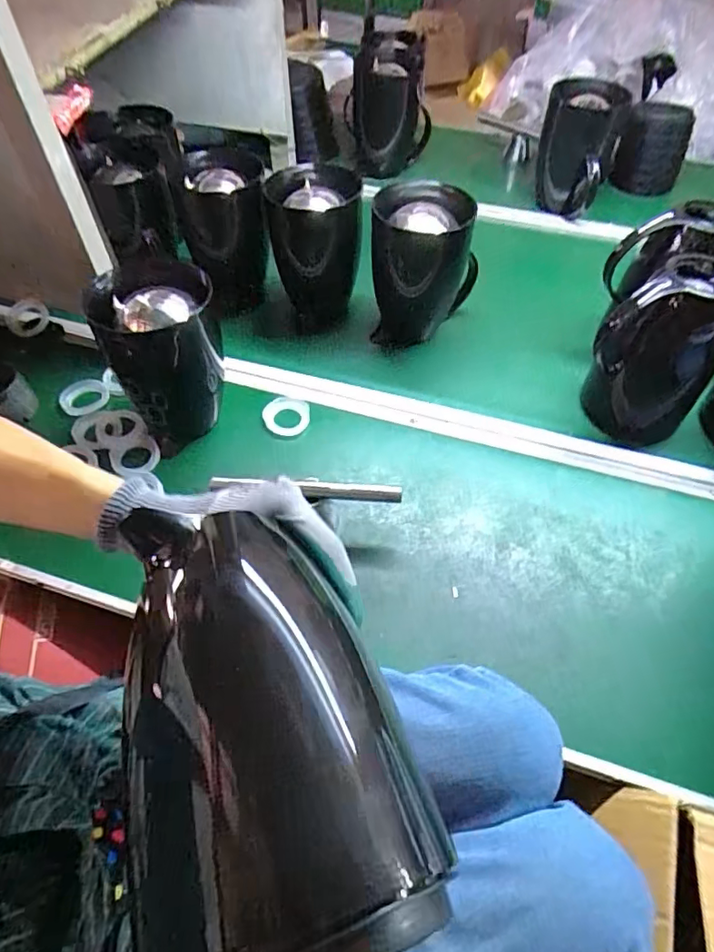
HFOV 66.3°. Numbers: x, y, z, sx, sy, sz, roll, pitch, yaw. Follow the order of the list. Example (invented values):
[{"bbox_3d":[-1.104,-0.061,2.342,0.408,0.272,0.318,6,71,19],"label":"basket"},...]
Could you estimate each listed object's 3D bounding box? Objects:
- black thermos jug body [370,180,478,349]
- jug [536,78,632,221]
[{"bbox_3d":[0.090,-0.291,0.750,0.131,0.182,0.125,10,53,8],"label":"black thermos jug body"},{"bbox_3d":[0.377,-0.559,0.949,0.124,0.180,0.142,15,54,11],"label":"jug"}]

